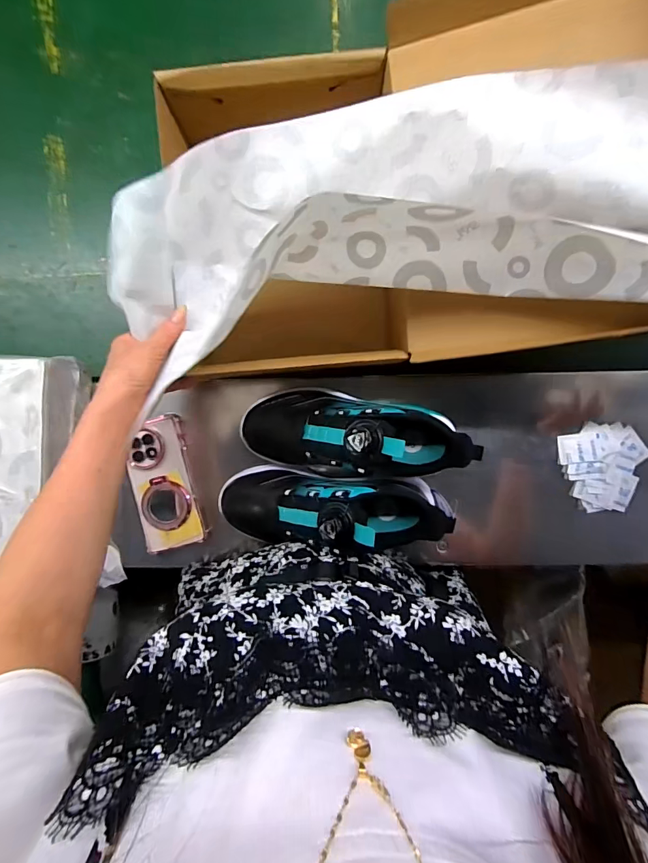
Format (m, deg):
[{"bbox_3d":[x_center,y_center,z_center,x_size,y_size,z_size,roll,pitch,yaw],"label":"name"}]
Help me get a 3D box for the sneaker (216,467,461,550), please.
[{"bbox_3d":[0.005,0.090,0.463,0.255,0.114,0.084,2,90,15],"label":"sneaker"}]

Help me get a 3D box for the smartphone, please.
[{"bbox_3d":[-0.197,0.065,0.517,0.072,0.015,0.158,-12,89,2],"label":"smartphone"}]

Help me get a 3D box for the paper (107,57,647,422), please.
[{"bbox_3d":[0.173,-0.165,0.336,0.712,0.114,0.218,2,90,10],"label":"paper"}]

